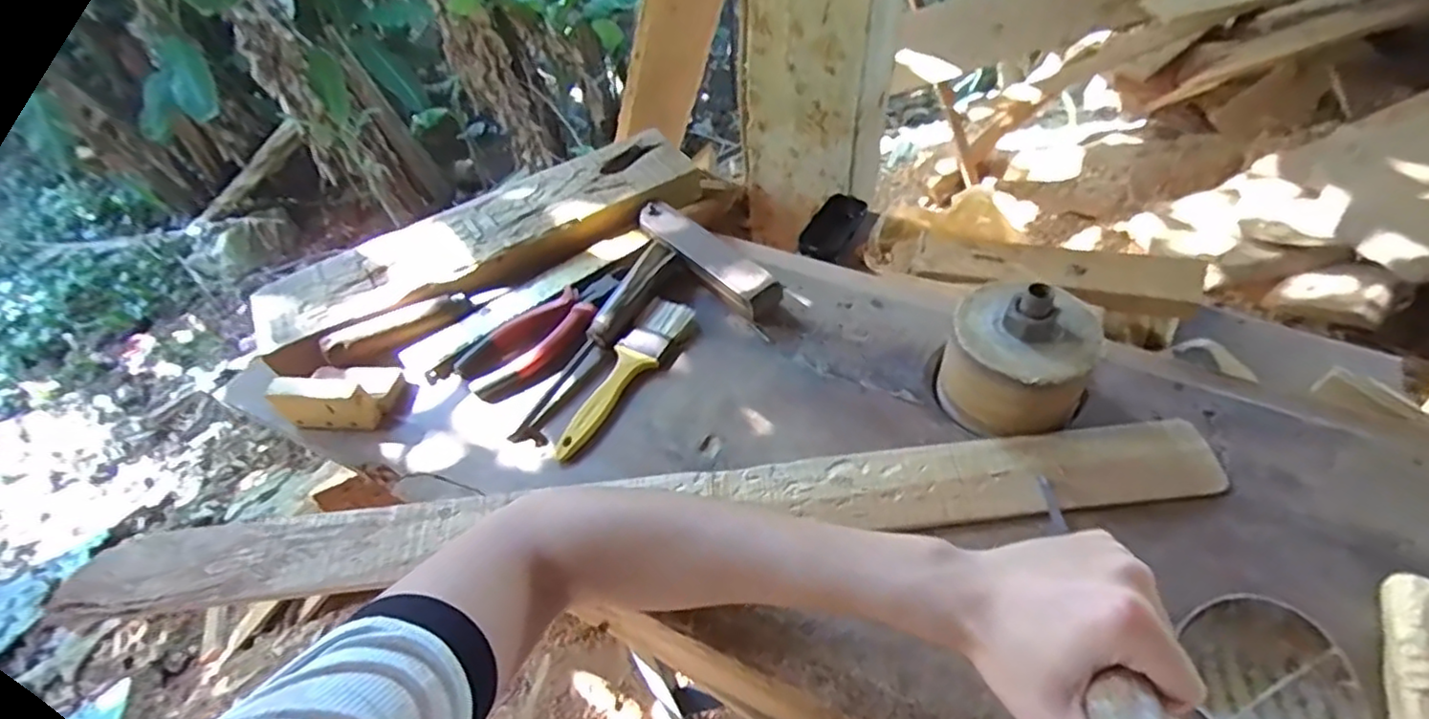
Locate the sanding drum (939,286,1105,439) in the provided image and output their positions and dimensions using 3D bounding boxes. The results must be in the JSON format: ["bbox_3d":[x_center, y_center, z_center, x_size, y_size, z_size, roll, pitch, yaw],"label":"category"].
[{"bbox_3d":[0.228,-0.006,0.490,0.098,0.094,0.090,-2,51,3],"label":"sanding drum"}]

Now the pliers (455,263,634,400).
[{"bbox_3d":[-0.152,-0.030,0.610,0.172,0.014,0.082,-32,55,-20],"label":"pliers"}]

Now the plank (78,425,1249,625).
[{"bbox_3d":[-0.066,0.123,0.484,0.833,0.017,0.075,-7,50,2],"label":"plank"}]

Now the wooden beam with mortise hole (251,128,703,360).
[{"bbox_3d":[-0.234,-0.127,0.687,0.464,0.035,0.134,-23,53,-14],"label":"wooden beam with mortise hole"}]

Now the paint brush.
[{"bbox_3d":[-0.080,0.011,0.575,0.040,0.012,0.182,22,56,21],"label":"paint brush"}]

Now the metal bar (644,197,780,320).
[{"bbox_3d":[-0.007,-0.104,0.659,0.048,0.024,0.193,-35,56,-22],"label":"metal bar"}]

